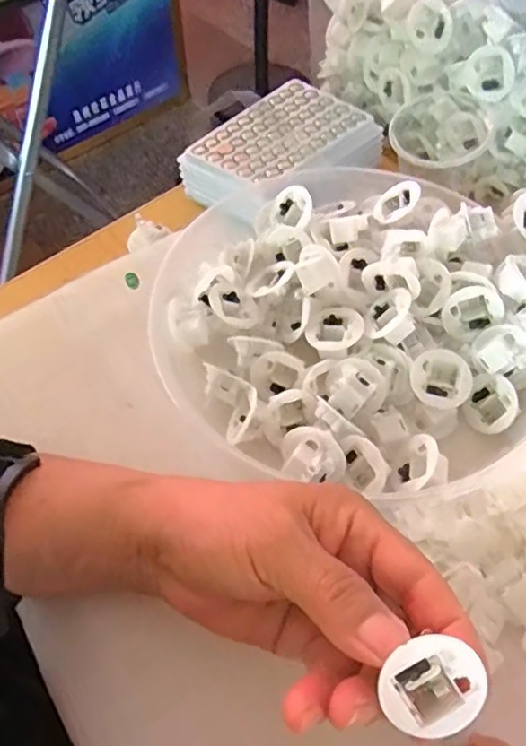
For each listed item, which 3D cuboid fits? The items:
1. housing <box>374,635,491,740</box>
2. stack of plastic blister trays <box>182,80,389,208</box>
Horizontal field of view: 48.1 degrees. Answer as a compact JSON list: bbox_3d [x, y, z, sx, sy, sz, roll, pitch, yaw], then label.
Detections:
[{"bbox_3d":[0.052,0.098,0.187,0.030,0.012,0.030,0,94,-4],"label":"housing"},{"bbox_3d":[0.010,-0.162,0.438,0.140,0.037,0.100,-36,64,-21],"label":"stack of plastic blister trays"}]

